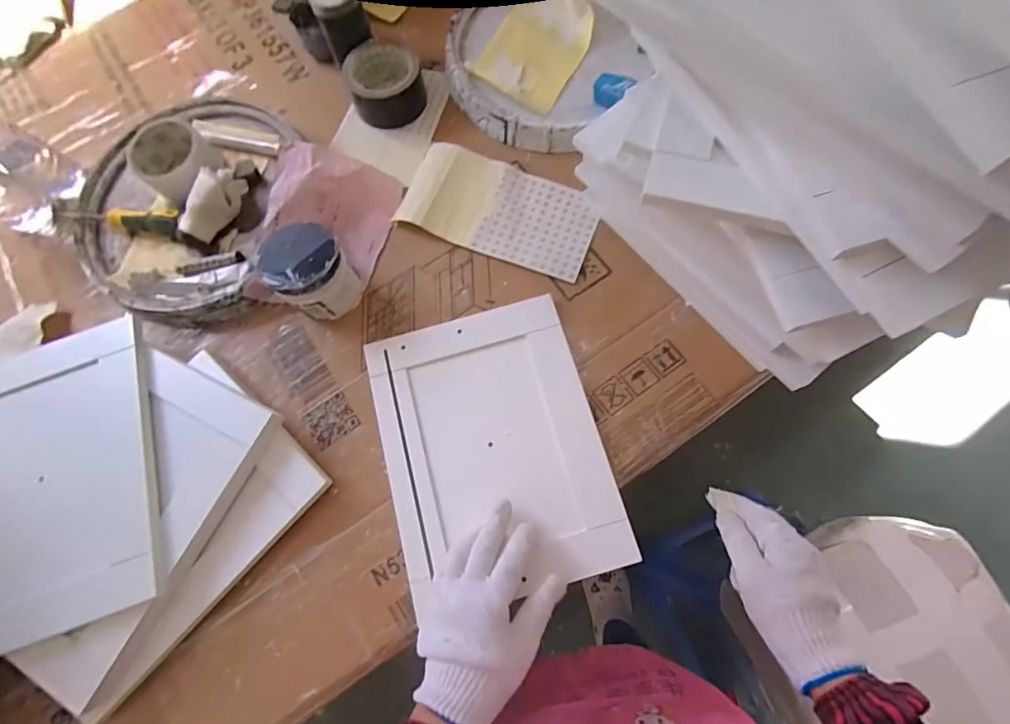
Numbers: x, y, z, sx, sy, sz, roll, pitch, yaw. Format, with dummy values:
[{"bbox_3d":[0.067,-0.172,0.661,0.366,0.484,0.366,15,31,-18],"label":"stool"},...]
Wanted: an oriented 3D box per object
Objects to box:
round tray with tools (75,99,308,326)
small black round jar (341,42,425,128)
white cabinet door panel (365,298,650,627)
[{"bbox_3d":[-0.384,-0.193,0.546,0.246,0.066,0.282,7,75,4],"label":"round tray with tools"},{"bbox_3d":[-0.151,-0.358,0.600,0.092,0.054,0.088,0,75,2],"label":"small black round jar"},{"bbox_3d":[-0.013,0.082,0.476,0.216,0.013,0.277,-15,75,-2],"label":"white cabinet door panel"}]

